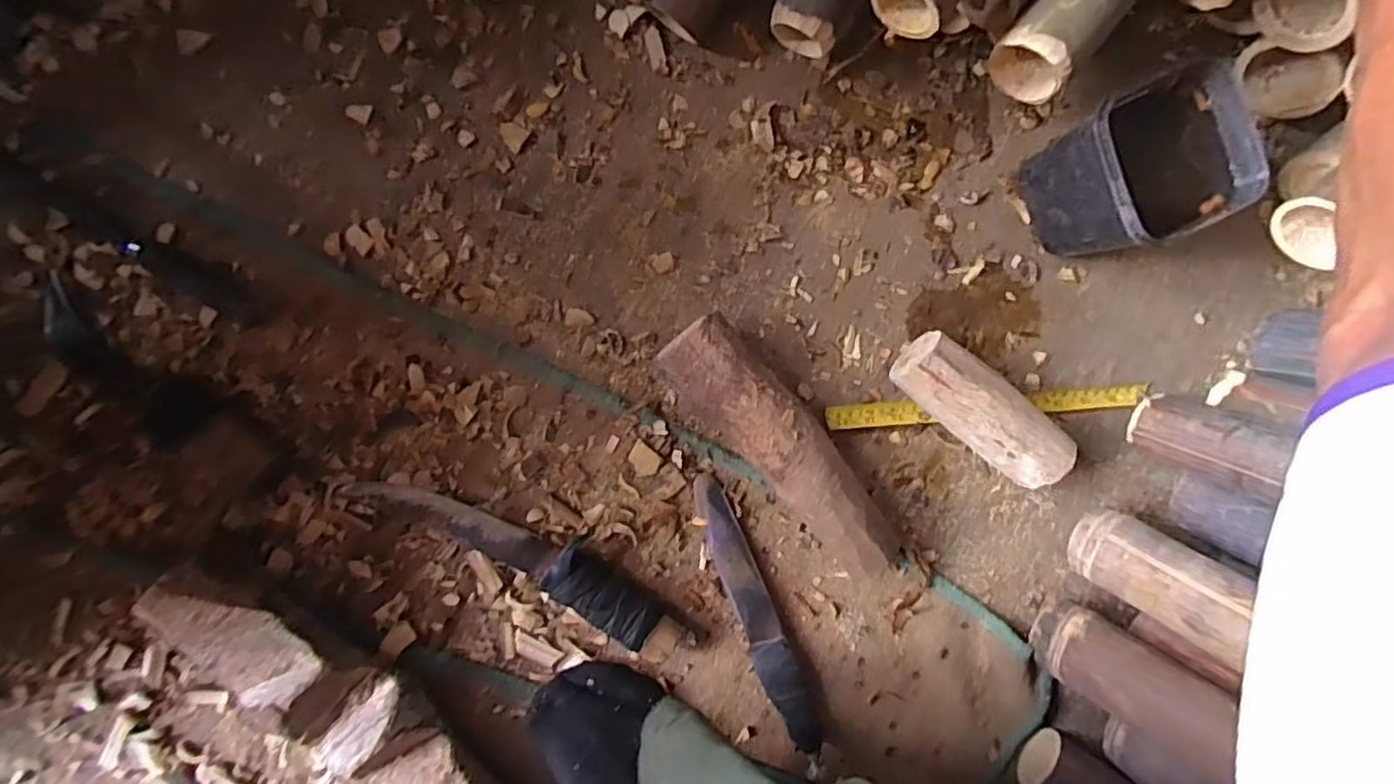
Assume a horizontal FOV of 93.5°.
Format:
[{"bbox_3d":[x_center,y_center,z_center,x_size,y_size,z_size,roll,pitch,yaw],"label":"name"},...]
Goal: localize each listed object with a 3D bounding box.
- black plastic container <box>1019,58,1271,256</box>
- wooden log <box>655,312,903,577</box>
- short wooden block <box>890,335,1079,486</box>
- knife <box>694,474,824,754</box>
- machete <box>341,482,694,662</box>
[{"bbox_3d":[0.343,-0.176,0.517,0.121,0.110,0.108,-24,94,-3],"label":"black plastic container"},{"bbox_3d":[0.075,0.056,0.548,0.072,0.066,0.271,-43,95,-2],"label":"wooden log"},{"bbox_3d":[0.237,0.016,0.559,0.153,0.063,0.056,39,89,-5],"label":"short wooden block"},{"bbox_3d":[0.052,0.194,0.572,0.038,0.020,0.250,-25,94,-3],"label":"knife"},{"bbox_3d":[-0.135,0.137,0.548,0.299,0.027,0.048,31,90,-6],"label":"machete"}]

